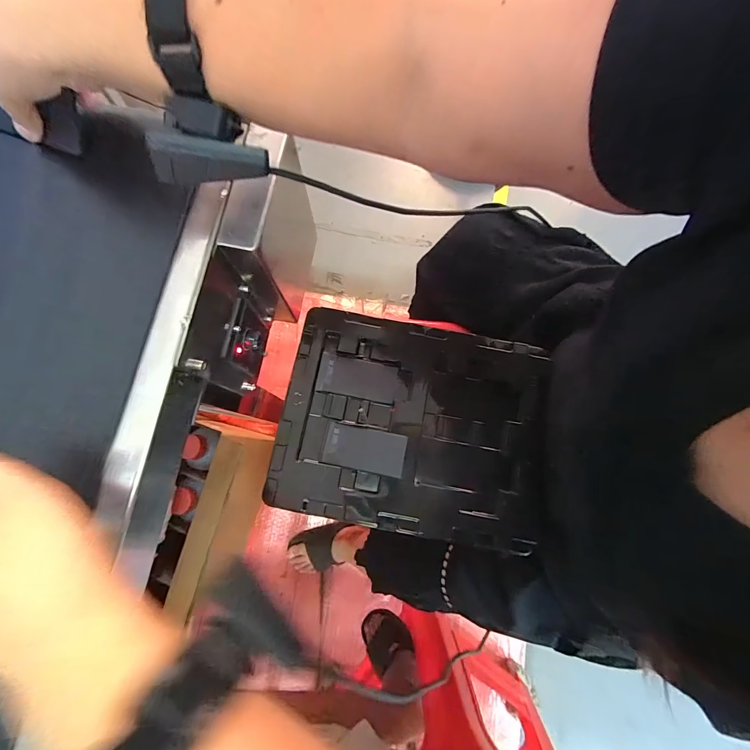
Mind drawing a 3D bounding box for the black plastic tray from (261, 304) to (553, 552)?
[{"bbox_3d":[0.040,0.050,0.378,0.272,0.019,0.218,11,78,1],"label":"black plastic tray"}]

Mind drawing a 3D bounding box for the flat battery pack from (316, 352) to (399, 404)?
[{"bbox_3d":[-0.019,0.003,0.393,0.087,0.004,0.043,11,78,1],"label":"flat battery pack"}]

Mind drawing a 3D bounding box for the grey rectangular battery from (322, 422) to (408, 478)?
[{"bbox_3d":[-0.010,0.078,0.370,0.083,0.005,0.043,11,78,1],"label":"grey rectangular battery"}]

